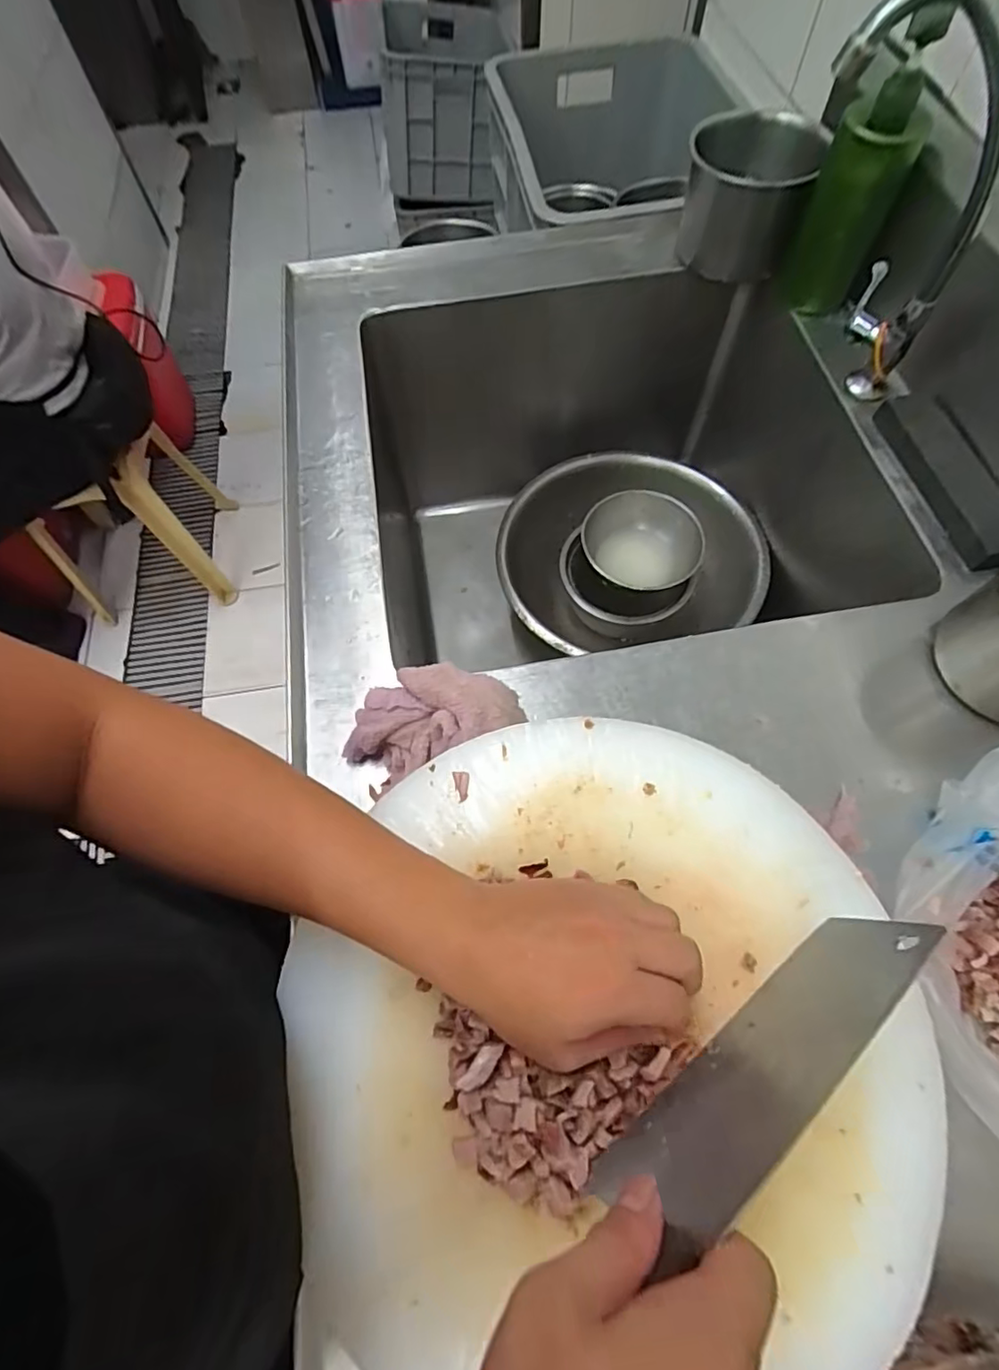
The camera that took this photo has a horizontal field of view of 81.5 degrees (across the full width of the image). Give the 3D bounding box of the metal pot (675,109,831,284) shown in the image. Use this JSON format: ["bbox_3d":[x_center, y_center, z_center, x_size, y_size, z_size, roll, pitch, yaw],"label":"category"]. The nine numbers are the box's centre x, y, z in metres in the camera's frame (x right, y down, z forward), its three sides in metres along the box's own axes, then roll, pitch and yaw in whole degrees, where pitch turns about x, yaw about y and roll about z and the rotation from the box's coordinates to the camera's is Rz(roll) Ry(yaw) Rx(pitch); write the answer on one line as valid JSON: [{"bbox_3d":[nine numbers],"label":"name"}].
[{"bbox_3d":[0.292,-0.583,0.703,0.139,0.123,0.122,15,66,8],"label":"metal pot"}]

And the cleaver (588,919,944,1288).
[{"bbox_3d":[0.078,0.194,0.238,0.306,0.087,0.021,-28,66,-30],"label":"cleaver"}]

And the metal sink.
[{"bbox_3d":[0.129,-0.261,0.834,0.722,0.402,0.636,-10,65,-4],"label":"metal sink"}]

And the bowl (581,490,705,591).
[{"bbox_3d":[0.213,-0.215,0.875,0.164,0.067,0.136,-7,65,-2],"label":"bowl"}]

